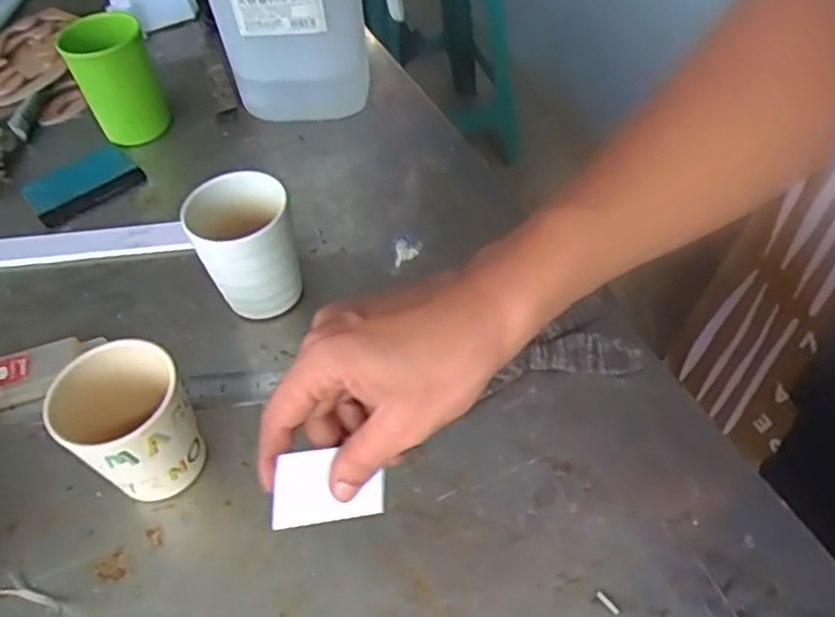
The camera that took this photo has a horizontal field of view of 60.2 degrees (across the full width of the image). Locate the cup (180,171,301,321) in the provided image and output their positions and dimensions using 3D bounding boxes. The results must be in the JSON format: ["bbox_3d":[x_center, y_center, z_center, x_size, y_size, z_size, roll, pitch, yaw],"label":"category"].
[{"bbox_3d":[-0.124,-0.041,0.529,0.068,0.097,0.068,-3,49,4],"label":"cup"}]

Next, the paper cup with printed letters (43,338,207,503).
[{"bbox_3d":[-0.171,0.074,0.442,0.071,0.087,0.071,-3,49,4],"label":"paper cup with printed letters"}]

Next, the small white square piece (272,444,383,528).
[{"bbox_3d":[-0.044,0.089,0.362,0.056,0.039,0.004,-4,19,-21],"label":"small white square piece"}]

